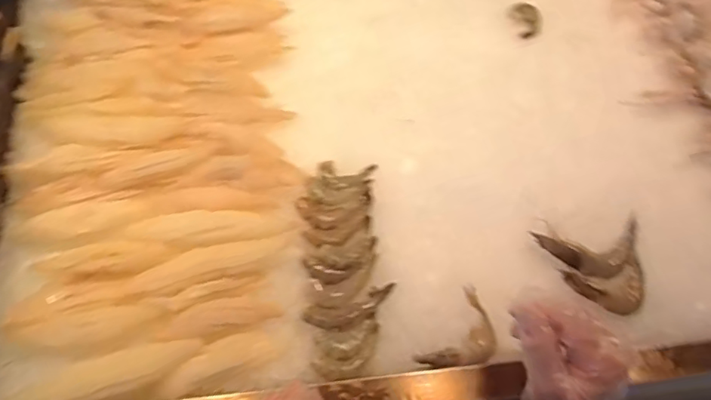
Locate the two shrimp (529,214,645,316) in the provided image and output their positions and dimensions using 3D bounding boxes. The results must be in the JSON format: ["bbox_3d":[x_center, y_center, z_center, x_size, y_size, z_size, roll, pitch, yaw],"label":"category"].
[{"bbox_3d":[0.221,0.061,0.495,0.103,0.022,0.081,-6,55,-10],"label":"two shrimp"}]

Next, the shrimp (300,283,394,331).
[{"bbox_3d":[-0.002,0.091,0.456,0.080,0.009,0.024,-15,57,-16],"label":"shrimp"}]

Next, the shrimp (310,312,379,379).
[{"bbox_3d":[-0.006,0.120,0.444,0.060,0.009,0.036,-16,57,-16],"label":"shrimp"}]

